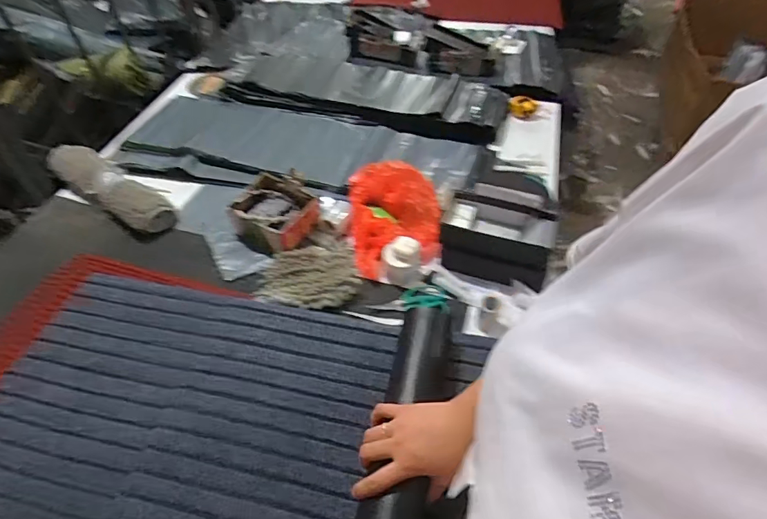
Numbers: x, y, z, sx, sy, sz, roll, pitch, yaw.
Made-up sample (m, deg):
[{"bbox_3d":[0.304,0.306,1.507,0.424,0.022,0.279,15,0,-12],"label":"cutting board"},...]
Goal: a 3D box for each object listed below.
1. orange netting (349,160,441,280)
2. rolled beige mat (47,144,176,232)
[{"bbox_3d":[0.024,-0.097,0.981,0.184,0.097,0.244,-3,49,-1],"label":"orange netting"},{"bbox_3d":[-0.627,-0.174,1.071,0.369,0.065,0.110,27,55,23],"label":"rolled beige mat"}]

